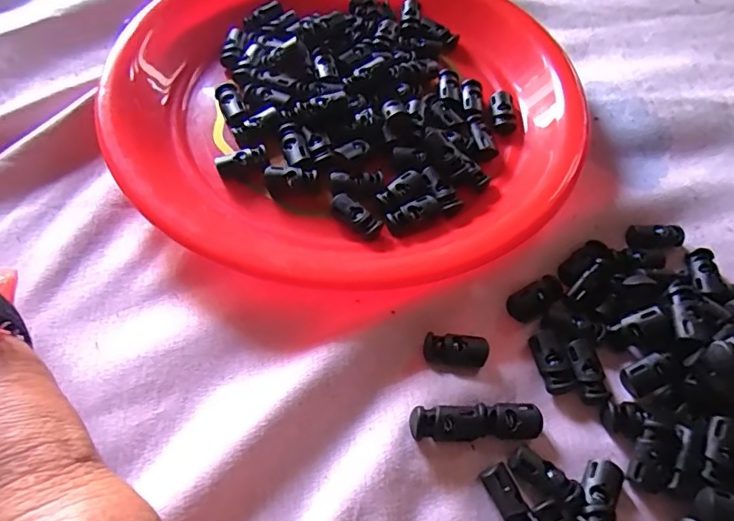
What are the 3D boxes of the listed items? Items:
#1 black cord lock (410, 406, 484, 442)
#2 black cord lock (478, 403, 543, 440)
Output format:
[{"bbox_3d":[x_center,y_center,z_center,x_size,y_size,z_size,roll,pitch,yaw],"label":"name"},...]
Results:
[{"bbox_3d":[0.033,0.066,0.211,0.030,0.011,0.011,-1,58,-5],"label":"black cord lock"},{"bbox_3d":[0.060,0.067,0.217,0.026,0.008,0.014,-2,59,-5],"label":"black cord lock"}]

